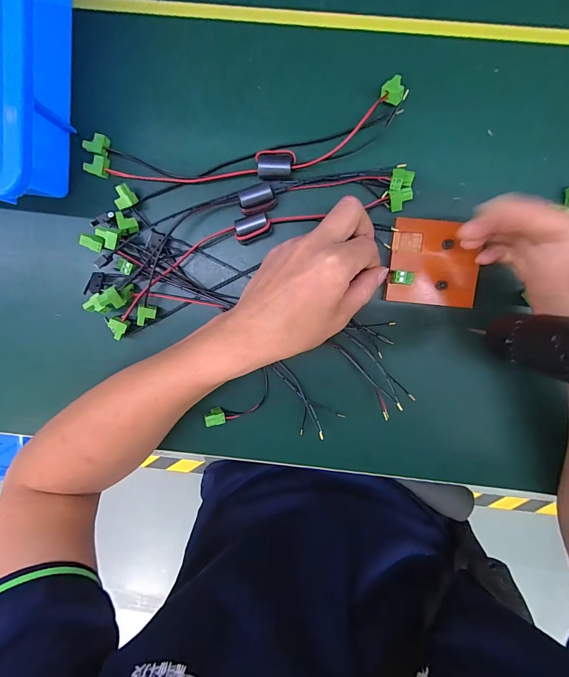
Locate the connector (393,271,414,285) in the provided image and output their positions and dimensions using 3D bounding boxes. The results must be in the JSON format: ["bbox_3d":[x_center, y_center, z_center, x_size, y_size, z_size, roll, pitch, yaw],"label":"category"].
[{"bbox_3d":[0.105,-0.053,0.305,0.019,0.009,0.011,9,100,2],"label":"connector"}]

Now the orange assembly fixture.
[{"bbox_3d":[0.132,-0.066,0.308,0.075,0.010,0.071,5,100,0],"label":"orange assembly fixture"}]

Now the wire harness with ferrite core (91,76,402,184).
[{"bbox_3d":[-0.036,-0.164,0.299,0.279,0.021,0.058,-9,100,3],"label":"wire harness with ferrite core"}]

